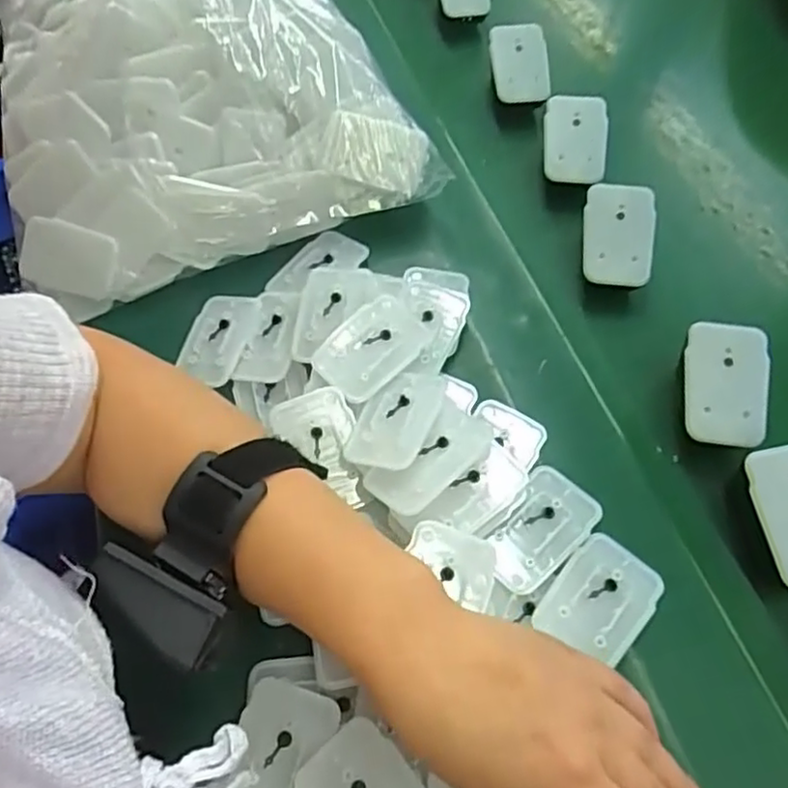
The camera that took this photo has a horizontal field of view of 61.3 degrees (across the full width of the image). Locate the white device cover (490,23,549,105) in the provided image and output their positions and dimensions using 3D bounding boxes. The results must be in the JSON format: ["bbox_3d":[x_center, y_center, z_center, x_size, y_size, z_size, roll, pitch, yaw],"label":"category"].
[{"bbox_3d":[0.098,-0.258,0.518,0.042,0.010,0.060,-7,92,12],"label":"white device cover"}]

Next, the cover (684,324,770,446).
[{"bbox_3d":[0.185,-0.006,0.370,0.044,0.006,0.067,3,80,5],"label":"cover"}]

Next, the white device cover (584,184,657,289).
[{"bbox_3d":[0.145,-0.103,0.429,0.044,0.008,0.065,6,87,8],"label":"white device cover"}]

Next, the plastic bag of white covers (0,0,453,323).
[{"bbox_3d":[-0.149,-0.233,0.489,0.280,0.104,0.292,-18,61,-7],"label":"plastic bag of white covers"}]

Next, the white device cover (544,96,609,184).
[{"bbox_3d":[0.130,-0.182,0.474,0.045,0.006,0.063,2,84,1],"label":"white device cover"}]

